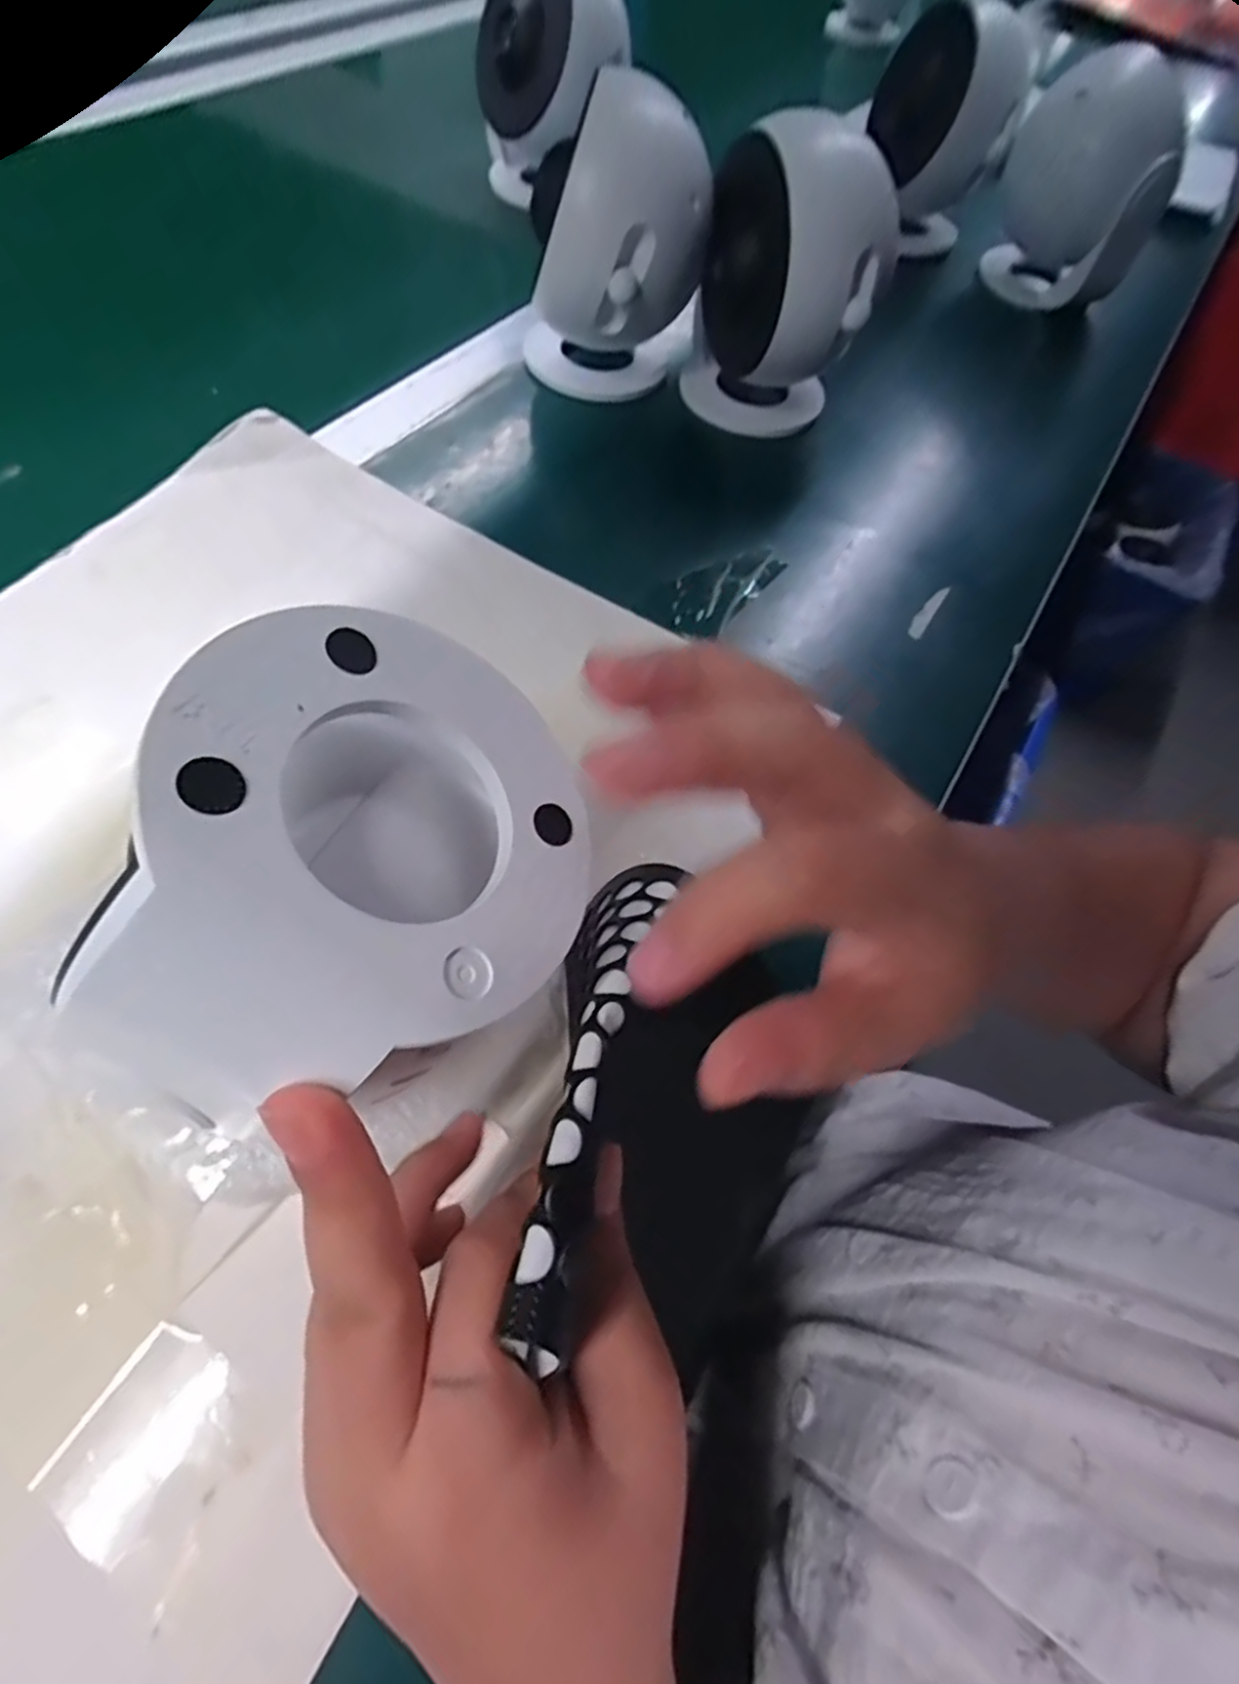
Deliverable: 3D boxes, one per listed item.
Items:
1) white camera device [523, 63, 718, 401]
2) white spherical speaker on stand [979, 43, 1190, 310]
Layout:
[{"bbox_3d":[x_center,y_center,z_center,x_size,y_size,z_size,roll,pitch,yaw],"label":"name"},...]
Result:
[{"bbox_3d":[0.000,-0.331,0.401,0.101,0.128,0.093,5,60,-5],"label":"white camera device"},{"bbox_3d":[0.338,-0.476,0.520,0.114,0.131,0.098,27,60,8],"label":"white spherical speaker on stand"}]

